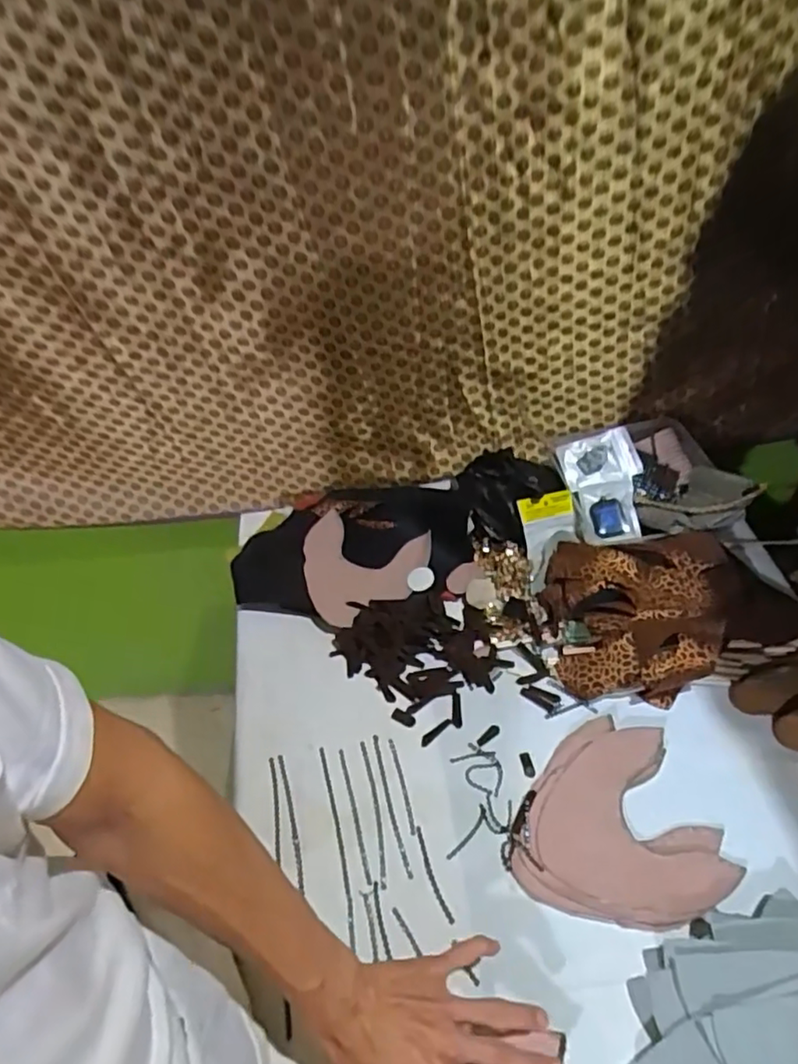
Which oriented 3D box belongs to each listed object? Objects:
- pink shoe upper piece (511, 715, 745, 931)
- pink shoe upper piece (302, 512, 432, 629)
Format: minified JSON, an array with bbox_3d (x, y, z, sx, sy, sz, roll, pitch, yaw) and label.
[{"bbox_3d":[0.203,0.289,0.593,0.189,0.006,0.182,-18,52,-8],"label":"pink shoe upper piece"},{"bbox_3d":[-0.056,0.047,0.781,0.156,0.021,0.153,15,53,19],"label":"pink shoe upper piece"}]

